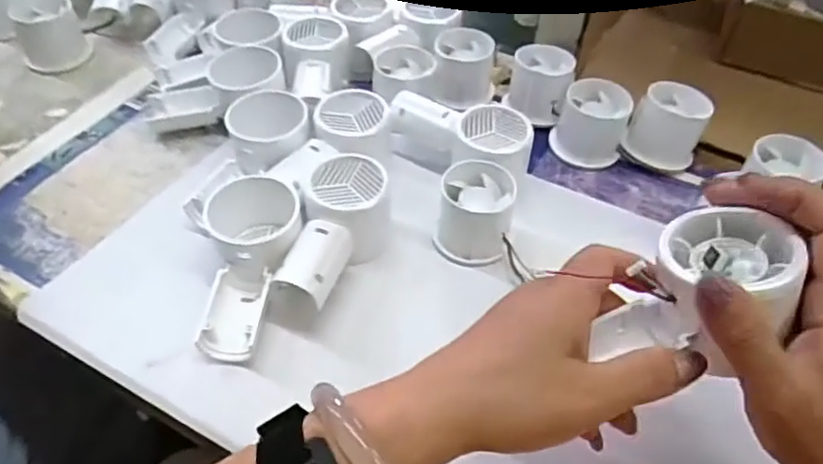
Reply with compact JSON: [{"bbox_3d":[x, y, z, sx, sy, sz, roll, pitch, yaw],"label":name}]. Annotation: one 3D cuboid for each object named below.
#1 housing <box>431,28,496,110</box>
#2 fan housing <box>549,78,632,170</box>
[{"bbox_3d":[0.046,-0.140,0.543,0.053,0.046,0.059,5,49,2],"label":"housing"},{"bbox_3d":[0.144,-0.088,0.502,0.055,0.049,0.051,15,50,11],"label":"fan housing"}]

